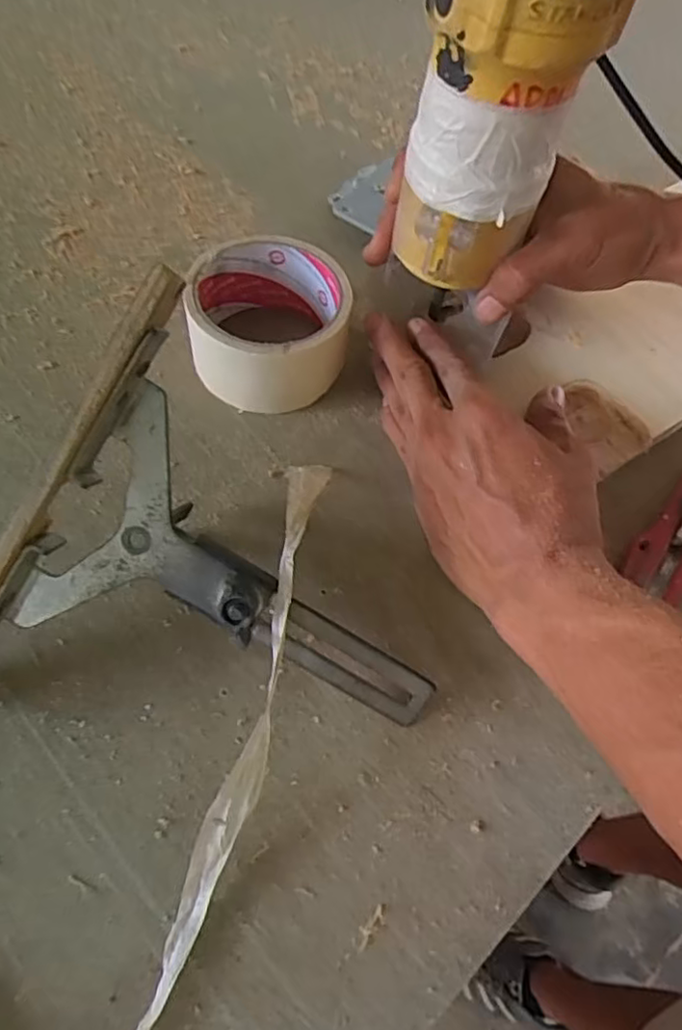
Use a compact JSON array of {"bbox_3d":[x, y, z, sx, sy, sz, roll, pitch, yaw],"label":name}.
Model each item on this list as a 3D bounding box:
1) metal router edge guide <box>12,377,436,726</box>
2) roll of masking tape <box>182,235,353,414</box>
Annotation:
[{"bbox_3d":[-0.034,0.021,0.265,0.177,0.018,0.105,18,100,-7],"label":"metal router edge guide"},{"bbox_3d":[-0.041,-0.108,0.364,0.085,0.050,0.085,3,61,-5],"label":"roll of masking tape"}]

